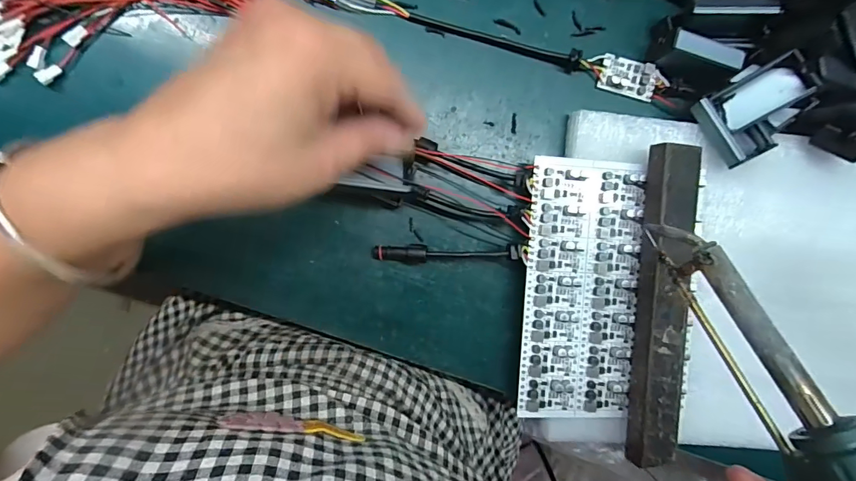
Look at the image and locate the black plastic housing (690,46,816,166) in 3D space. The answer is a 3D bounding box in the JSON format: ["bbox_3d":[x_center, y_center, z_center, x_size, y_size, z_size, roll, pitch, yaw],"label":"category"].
[{"bbox_3d":[0.214,-0.084,0.282,0.060,0.028,0.047,-37,77,24],"label":"black plastic housing"}]

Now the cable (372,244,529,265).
[{"bbox_3d":[0.015,0.010,0.286,0.101,0.024,0.013,0,95,-7],"label":"cable"}]

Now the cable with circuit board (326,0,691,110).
[{"bbox_3d":[0.058,-0.132,0.287,0.253,0.013,0.023,14,93,-8],"label":"cable with circuit board"}]

